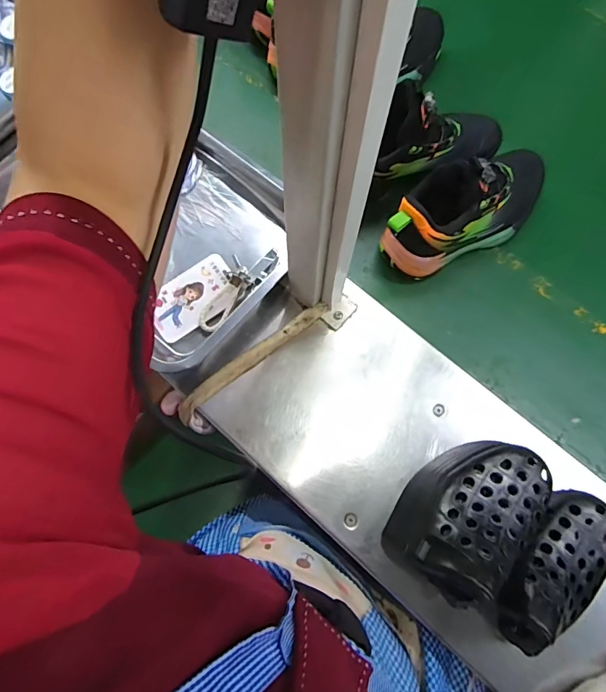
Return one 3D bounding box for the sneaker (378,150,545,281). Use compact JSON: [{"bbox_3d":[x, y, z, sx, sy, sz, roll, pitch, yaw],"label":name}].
[{"bbox_3d":[0.207,-0.172,0.509,0.234,0.131,0.081,-31,75,-8],"label":"sneaker"}]

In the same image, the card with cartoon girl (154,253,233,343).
[{"bbox_3d":[-0.133,-0.060,0.518,0.112,0.007,0.065,-42,79,-8],"label":"card with cartoon girl"}]

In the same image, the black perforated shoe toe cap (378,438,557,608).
[{"bbox_3d":[0.152,0.151,0.398,0.154,0.113,0.092,-43,77,-11],"label":"black perforated shoe toe cap"}]

